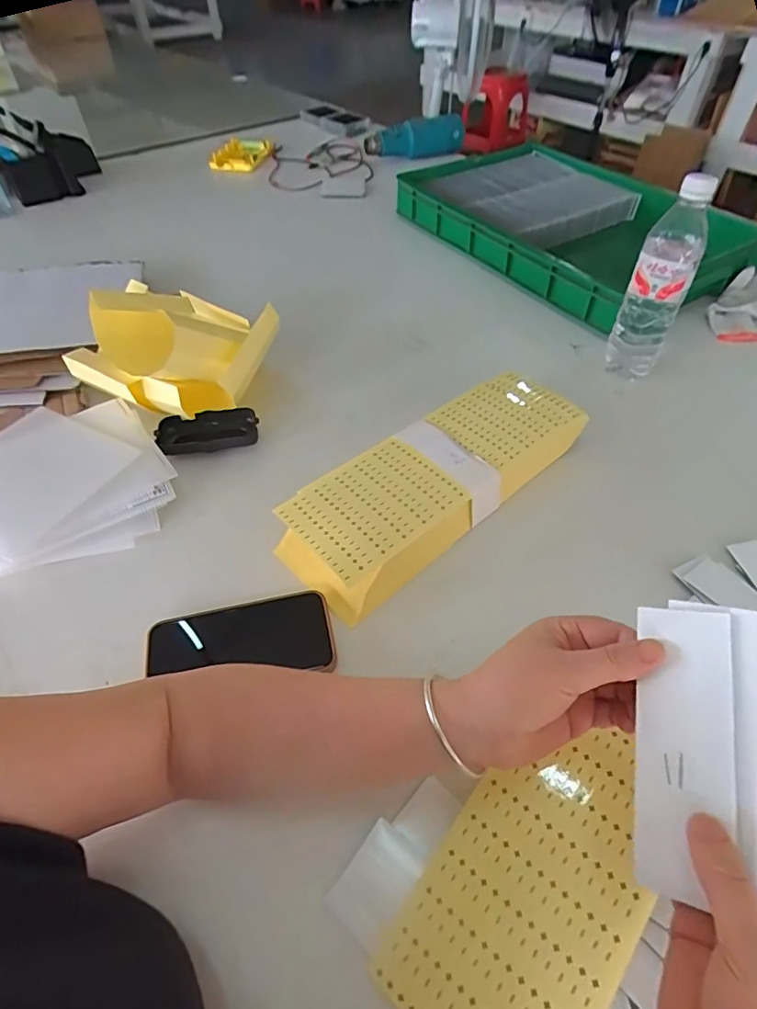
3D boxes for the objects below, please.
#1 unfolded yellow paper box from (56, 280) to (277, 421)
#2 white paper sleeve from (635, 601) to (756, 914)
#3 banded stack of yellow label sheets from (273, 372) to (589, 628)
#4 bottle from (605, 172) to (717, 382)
[{"bbox_3d":[-0.240,-0.176,0.620,0.210,0.126,0.170,-30,56,-22],"label":"unfolded yellow paper box"},{"bbox_3d":[0.161,0.121,0.262,0.055,0.004,0.137,-1,73,32],"label":"white paper sleeve"},{"bbox_3d":[0.063,-0.028,0.538,0.343,0.048,0.130,-33,57,-24],"label":"banded stack of yellow label sheets"},{"bbox_3d":[0.333,-0.258,0.619,0.061,0.213,0.061,27,55,21],"label":"bottle"}]

